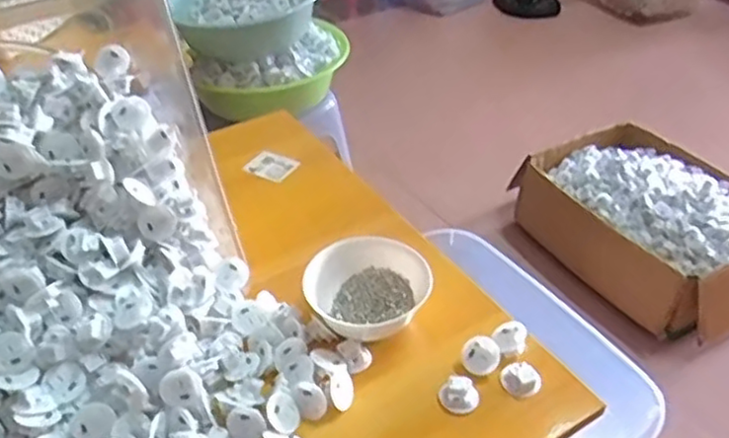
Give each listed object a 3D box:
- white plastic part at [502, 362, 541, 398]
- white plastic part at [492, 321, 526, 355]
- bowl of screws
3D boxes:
[{"bbox_3d":[0.138,0.141,0.593,0.033,0.021,0.025,14,42,17],"label":"white plastic part"},{"bbox_3d":[0.133,0.108,0.617,0.030,0.016,0.030,-1,40,1],"label":"white plastic part"},{"bbox_3d":[-0.002,0.066,0.649,0.116,0.046,0.099,23,45,26],"label":"bowl of screws"}]

